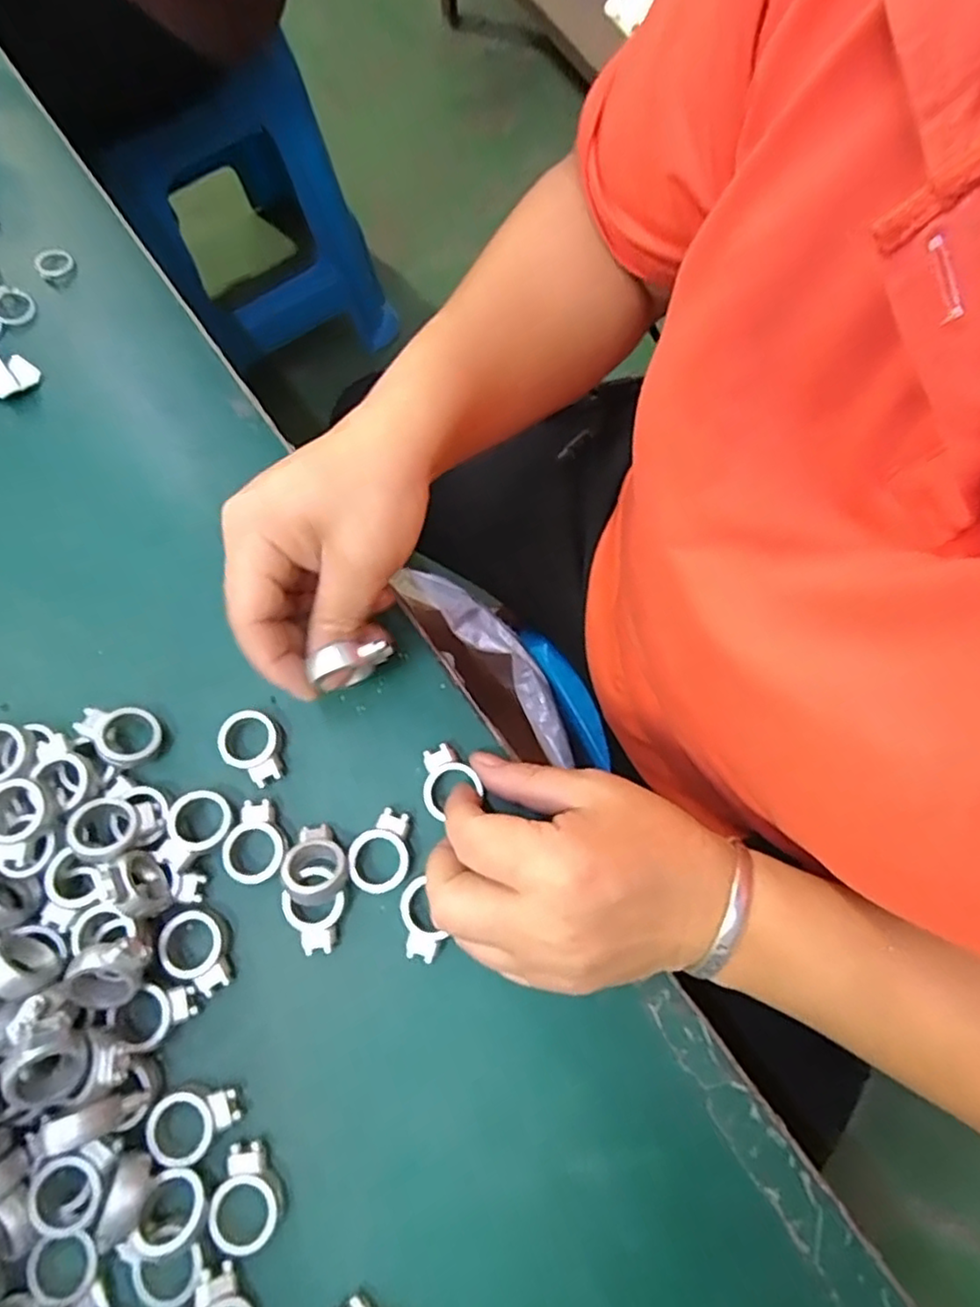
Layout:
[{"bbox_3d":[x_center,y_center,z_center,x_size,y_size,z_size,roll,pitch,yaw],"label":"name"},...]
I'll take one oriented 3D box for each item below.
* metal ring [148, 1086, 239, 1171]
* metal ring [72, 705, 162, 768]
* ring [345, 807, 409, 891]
[{"bbox_3d":[-0.116,0.183,0.258,0.033,0.008,0.025,-22,75,-6],"label":"metal ring"},{"bbox_3d":[-0.165,0.036,0.297,0.034,0.017,0.027,18,75,6],"label":"metal ring"},{"bbox_3d":[-0.046,0.085,0.284,0.025,0.010,0.034,14,74,5],"label":"ring"}]

